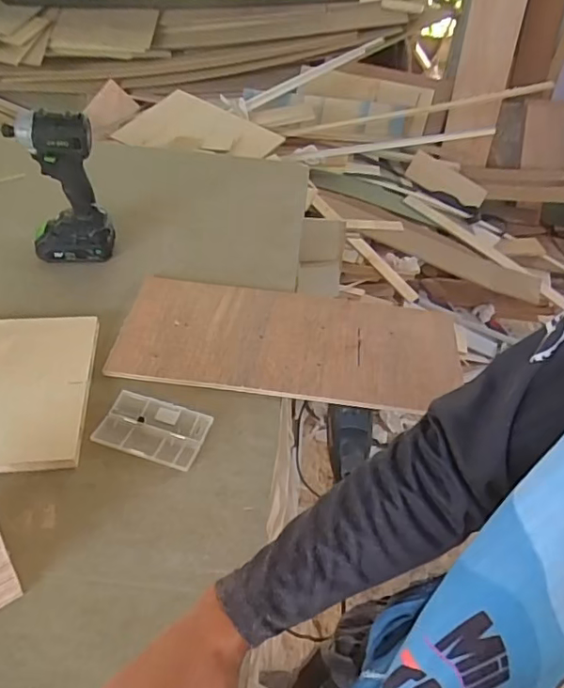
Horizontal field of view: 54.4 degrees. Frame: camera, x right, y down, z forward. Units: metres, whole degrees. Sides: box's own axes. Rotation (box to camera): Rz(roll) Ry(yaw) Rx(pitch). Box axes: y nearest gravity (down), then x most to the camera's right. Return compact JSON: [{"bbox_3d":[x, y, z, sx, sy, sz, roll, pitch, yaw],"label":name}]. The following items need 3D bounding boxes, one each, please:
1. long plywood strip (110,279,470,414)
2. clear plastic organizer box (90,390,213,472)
[{"bbox_3d":[0.012,-0.012,0.822,0.488,0.030,0.223,8,42,1],"label":"long plywood strip"},{"bbox_3d":[-0.161,0.107,0.690,0.128,0.016,0.081,17,43,10],"label":"clear plastic organizer box"}]

